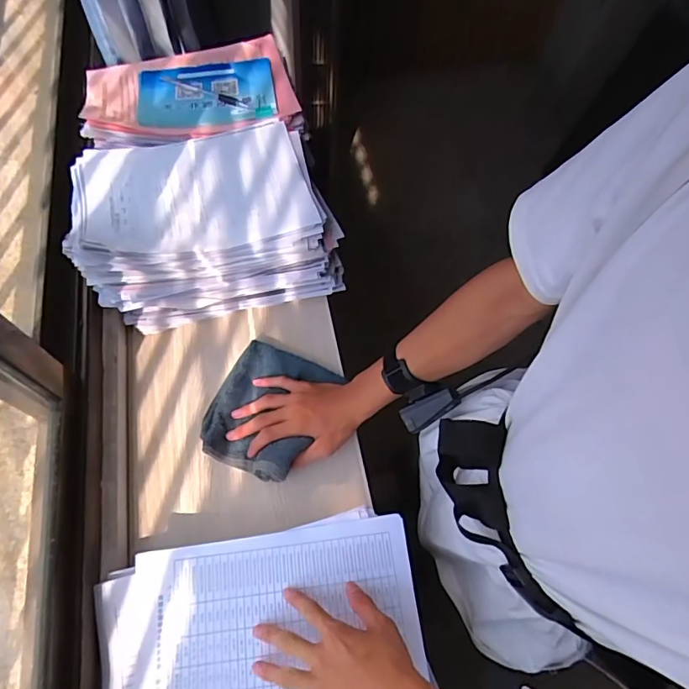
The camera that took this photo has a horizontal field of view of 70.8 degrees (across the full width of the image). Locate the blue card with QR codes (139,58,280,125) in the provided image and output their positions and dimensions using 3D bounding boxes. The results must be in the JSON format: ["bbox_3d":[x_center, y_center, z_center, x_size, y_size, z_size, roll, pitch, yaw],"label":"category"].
[{"bbox_3d":[-0.226,-0.417,0.796,0.218,0.010,0.165,-10,64,-5],"label":"blue card with QR codes"}]

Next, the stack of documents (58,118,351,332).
[{"bbox_3d":[-0.201,-0.189,0.718,0.339,0.147,0.259,-13,64,-7],"label":"stack of documents"}]

